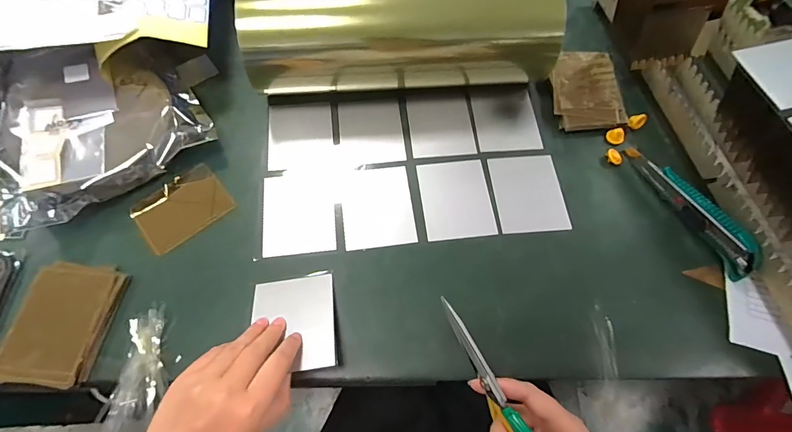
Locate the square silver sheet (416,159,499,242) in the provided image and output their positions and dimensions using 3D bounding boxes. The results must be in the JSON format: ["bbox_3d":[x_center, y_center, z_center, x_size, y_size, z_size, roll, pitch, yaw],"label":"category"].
[{"bbox_3d":[0.070,-0.020,0.459,0.080,0.009,0.100,-6,68,-3],"label":"square silver sheet"}]

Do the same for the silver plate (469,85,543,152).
[{"bbox_3d":[0.143,-0.127,0.504,0.080,0.006,0.100,-4,65,-3],"label":"silver plate"}]

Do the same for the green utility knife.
[{"bbox_3d":[0.324,-0.012,0.425,0.013,0.052,0.173,-24,67,-11],"label":"green utility knife"}]

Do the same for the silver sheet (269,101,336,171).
[{"bbox_3d":[-0.120,-0.101,0.492,0.080,0.004,0.101,-6,65,-4],"label":"silver sheet"}]

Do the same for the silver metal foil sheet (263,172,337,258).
[{"bbox_3d":[-0.112,-0.004,0.448,0.081,0.006,0.100,-6,65,-4],"label":"silver metal foil sheet"}]

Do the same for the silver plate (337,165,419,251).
[{"bbox_3d":[-0.023,-0.013,0.452,0.081,0.007,0.102,-7,65,-4],"label":"silver plate"}]

